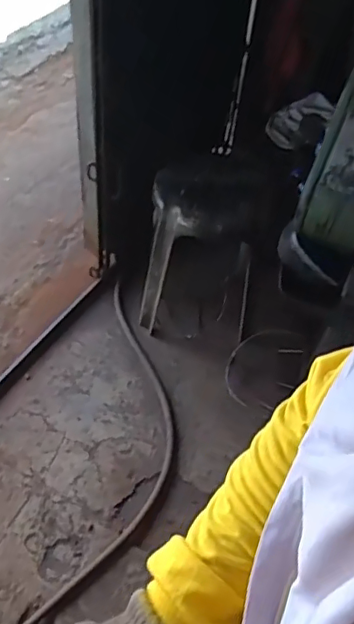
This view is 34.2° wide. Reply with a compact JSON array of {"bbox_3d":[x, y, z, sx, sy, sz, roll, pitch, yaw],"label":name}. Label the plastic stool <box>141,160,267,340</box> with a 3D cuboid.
[{"bbox_3d":[0.079,-0.181,1.688,0.319,0.453,0.306,14,51,6],"label":"plastic stool"}]

